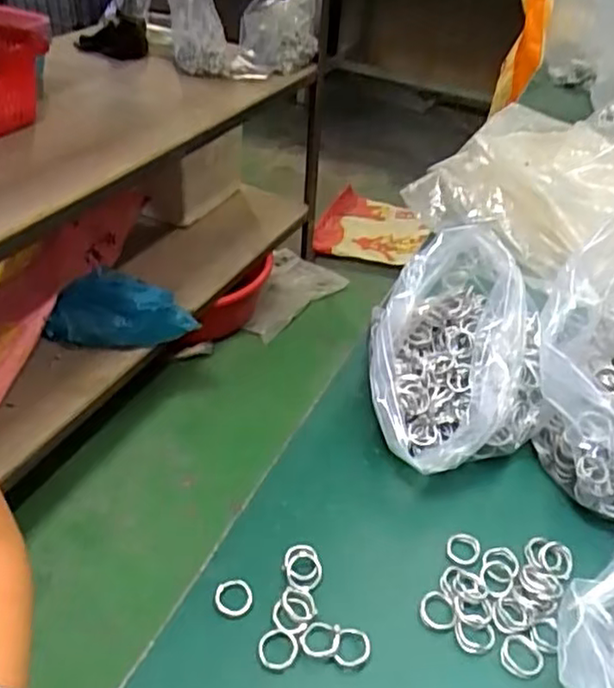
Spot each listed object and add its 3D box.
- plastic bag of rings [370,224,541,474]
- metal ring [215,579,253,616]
[{"bbox_3d":[0.103,0.015,0.458,0.122,0.123,0.148,21,41,17],"label":"plastic bag of rings"},{"bbox_3d":[-0.041,0.143,0.372,0.021,0.004,0.021,4,39,-3],"label":"metal ring"}]

